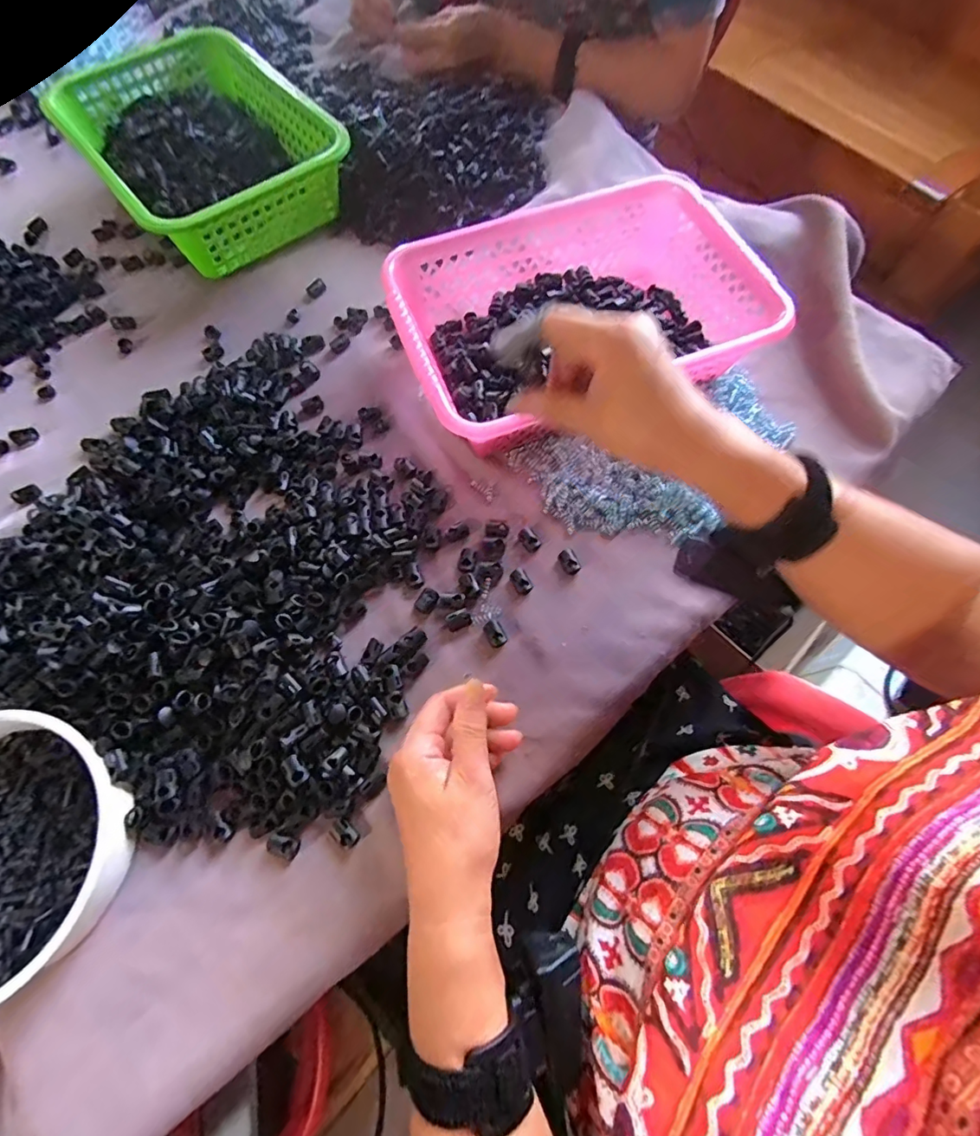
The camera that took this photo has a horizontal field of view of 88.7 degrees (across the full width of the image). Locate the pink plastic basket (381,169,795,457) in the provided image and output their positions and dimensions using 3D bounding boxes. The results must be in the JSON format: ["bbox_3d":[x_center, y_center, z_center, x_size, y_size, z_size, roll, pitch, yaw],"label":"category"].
[{"bbox_3d":[0.076,-0.223,0.456,0.311,0.075,0.216,-22,70,-9],"label":"pink plastic basket"}]

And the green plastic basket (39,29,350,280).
[{"bbox_3d":[-0.318,-0.460,0.550,0.207,0.075,0.303,-39,73,-14],"label":"green plastic basket"}]

